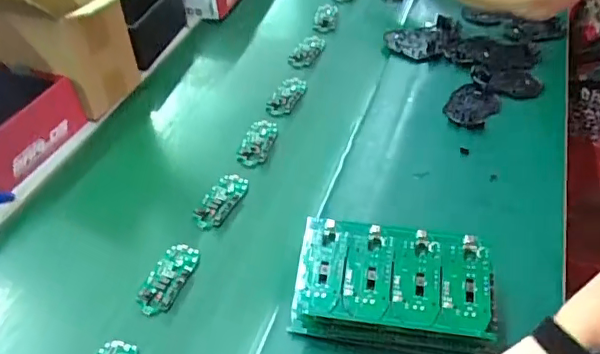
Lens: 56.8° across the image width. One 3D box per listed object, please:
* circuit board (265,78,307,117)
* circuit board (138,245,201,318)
[{"bbox_3d":[-0.021,-0.130,0.914,0.044,0.022,0.091,22,49,22],"label":"circuit board"},{"bbox_3d":[-0.159,0.119,0.661,0.047,0.021,0.096,12,46,14],"label":"circuit board"}]

